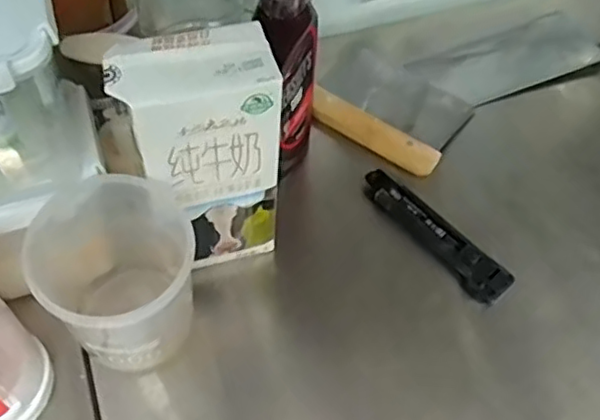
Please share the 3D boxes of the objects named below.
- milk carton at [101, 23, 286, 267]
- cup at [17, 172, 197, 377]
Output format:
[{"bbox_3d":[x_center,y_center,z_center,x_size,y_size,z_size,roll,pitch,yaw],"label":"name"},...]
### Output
[{"bbox_3d":[-0.069,-0.038,0.464,0.102,0.188,0.066,-16,58,-13],"label":"milk carton"},{"bbox_3d":[-0.128,0.054,0.443,0.086,0.130,0.104,0,56,-2],"label":"cup"}]

